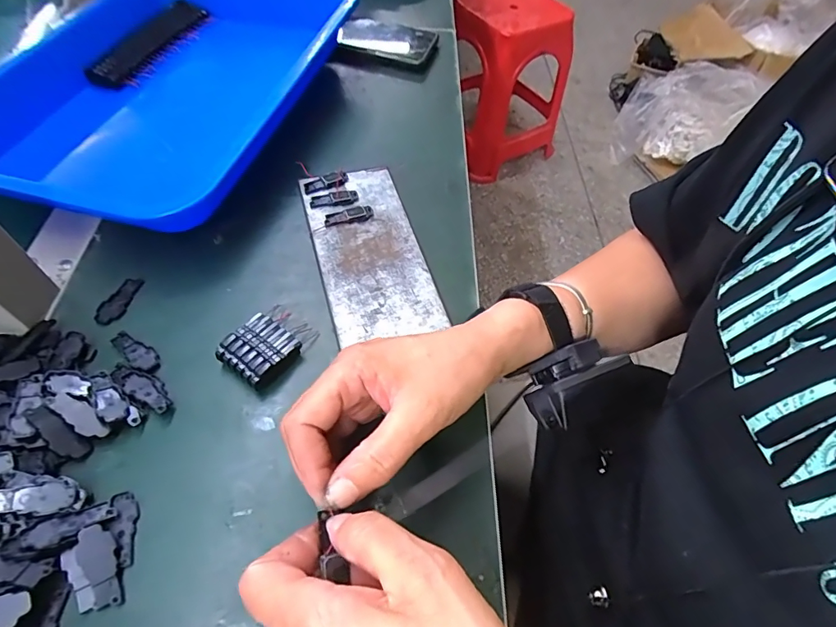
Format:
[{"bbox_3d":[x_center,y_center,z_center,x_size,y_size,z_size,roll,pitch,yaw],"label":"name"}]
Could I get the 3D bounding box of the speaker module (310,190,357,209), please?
[{"bbox_3d":[-0.072,-0.098,0.401,0.039,0.004,0.016,-8,57,-9],"label":"speaker module"}]

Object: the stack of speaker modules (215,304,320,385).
[{"bbox_3d":[-0.101,0.019,0.316,0.041,0.016,0.055,29,59,15],"label":"stack of speaker modules"}]

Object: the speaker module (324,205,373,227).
[{"bbox_3d":[-0.056,-0.079,0.385,0.040,0.004,0.016,-17,59,-15],"label":"speaker module"}]

